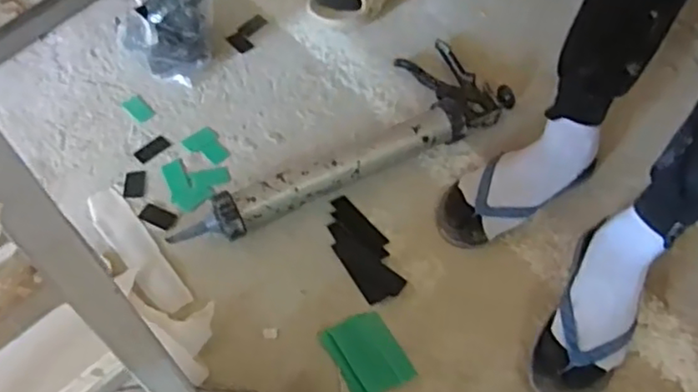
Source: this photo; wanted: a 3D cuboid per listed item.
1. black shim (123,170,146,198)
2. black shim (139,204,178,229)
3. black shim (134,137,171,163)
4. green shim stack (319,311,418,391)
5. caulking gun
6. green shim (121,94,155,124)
[{"bbox_3d":[-0.311,-0.017,0.918,0.028,0.006,0.047,-4,61,-3],"label":"black shim"},{"bbox_3d":[-0.270,0.029,0.894,0.050,0.006,0.028,22,62,11],"label":"black shim"},{"bbox_3d":[-0.299,-0.070,0.958,0.026,0.005,0.052,39,67,19],"label":"black shim"},{"bbox_3d":[0.023,0.200,0.791,0.080,0.031,0.099,-29,65,-16],"label":"green shim stack"},{"bbox_3d":[-0.016,-0.086,0.931,0.542,0.066,0.185,-28,65,-16],"label":"caulking gun"},{"bbox_3d":[-0.329,-0.136,0.990,0.053,0.004,0.032,39,67,19],"label":"green shim"}]

